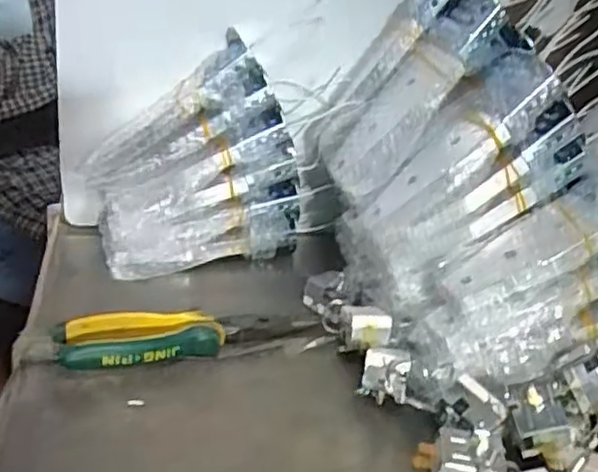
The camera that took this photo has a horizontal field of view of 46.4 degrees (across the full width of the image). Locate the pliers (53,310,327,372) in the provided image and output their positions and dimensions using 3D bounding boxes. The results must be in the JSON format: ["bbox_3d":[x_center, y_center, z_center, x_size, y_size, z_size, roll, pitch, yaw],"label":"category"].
[{"bbox_3d":[-0.072,0.072,0.495,0.185,0.028,0.042,-4,28,-22],"label":"pliers"}]

